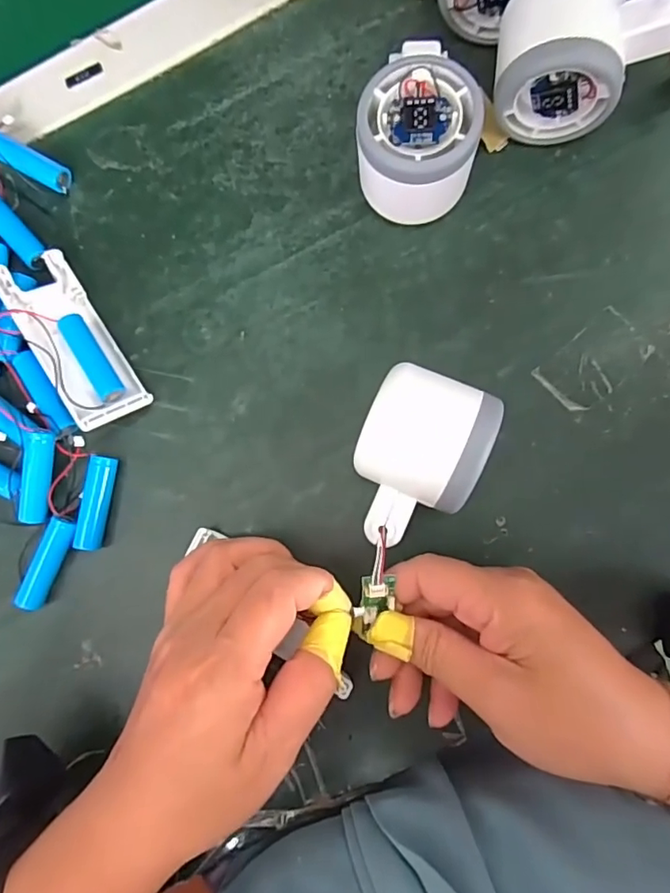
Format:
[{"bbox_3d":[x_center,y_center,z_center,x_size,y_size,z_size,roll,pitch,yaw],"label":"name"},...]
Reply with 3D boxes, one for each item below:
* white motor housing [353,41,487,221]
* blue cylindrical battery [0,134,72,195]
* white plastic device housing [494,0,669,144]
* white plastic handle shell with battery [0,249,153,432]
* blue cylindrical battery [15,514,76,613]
[{"bbox_3d":[0.043,-0.154,0.270,0.057,0.053,0.060,0,85,5],"label":"white motor housing"},{"bbox_3d":[-0.177,-0.163,0.302,0.048,0.014,0.017,27,88,-10],"label":"blue cylindrical battery"},{"bbox_3d":[0.123,-0.195,0.264,0.081,0.059,0.054,5,86,5],"label":"white plastic device housing"},{"bbox_3d":[-0.144,-0.058,0.290,0.040,0.020,0.103,-31,82,-28],"label":"white plastic handle shell with battery"},{"bbox_3d":[-0.155,0.063,0.284,0.013,0.013,0.050,22,87,6],"label":"blue cylindrical battery"}]

